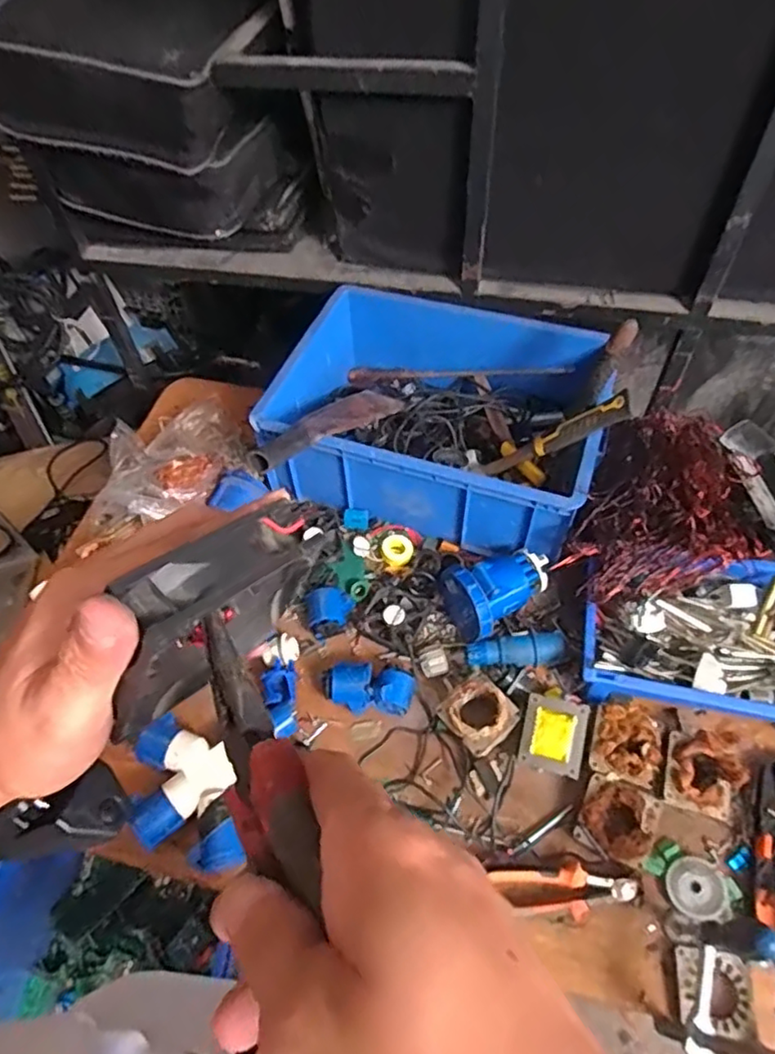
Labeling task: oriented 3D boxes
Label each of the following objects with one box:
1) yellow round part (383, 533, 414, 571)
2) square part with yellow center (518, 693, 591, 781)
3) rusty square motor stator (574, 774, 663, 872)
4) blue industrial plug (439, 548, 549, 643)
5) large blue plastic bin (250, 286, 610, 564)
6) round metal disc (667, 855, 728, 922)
[{"bbox_3d":[0.017,0.036,0.950,0.044,0.013,0.053,-20,56,-12],"label":"yellow round part"},{"bbox_3d":[0.203,0.254,0.768,0.075,0.026,0.087,12,73,19],"label":"square part with yellow center"},{"bbox_3d":[0.269,0.345,0.732,0.083,0.036,0.082,23,58,17],"label":"rusty square motor stator"},{"bbox_3d":[0.156,0.085,0.881,0.139,0.111,0.105,-25,58,-15],"label":"blue industrial plug"},{"bbox_3d":[0.090,-0.186,1.007,0.476,0.158,0.394,16,57,13],"label":"large blue plastic bin"},{"bbox_3d":[0.349,0.407,0.705,0.062,0.007,0.060,-17,46,19],"label":"round metal disc"}]

